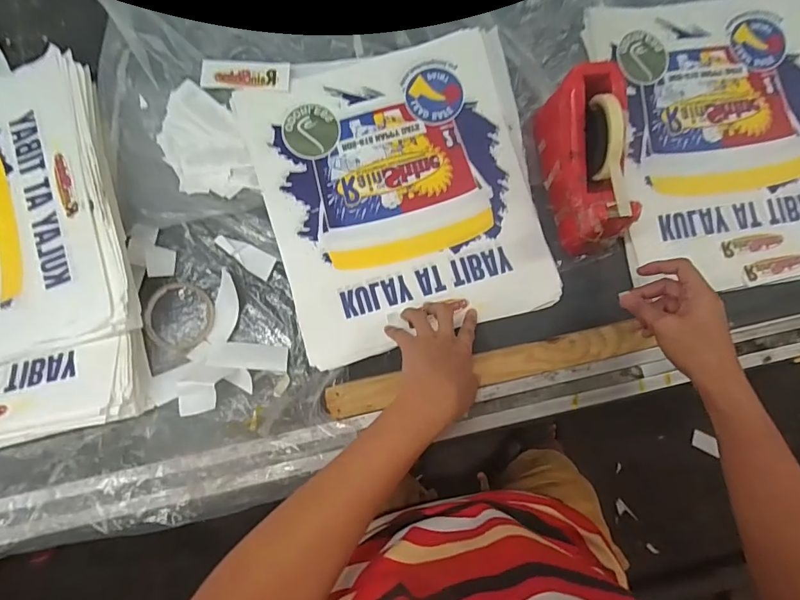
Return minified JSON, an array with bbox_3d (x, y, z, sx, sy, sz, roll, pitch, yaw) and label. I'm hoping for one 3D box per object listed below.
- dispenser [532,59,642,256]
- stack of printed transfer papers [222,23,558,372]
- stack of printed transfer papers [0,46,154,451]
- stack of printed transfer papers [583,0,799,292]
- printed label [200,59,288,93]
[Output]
[{"bbox_3d":[0.226,-0.169,0.548,0.074,0.106,0.205,-2,83,-2],"label":"dispenser"},{"bbox_3d":[0.003,-0.144,0.587,0.342,0.030,0.378,-15,83,-6],"label":"stack of printed transfer papers"},{"bbox_3d":[-0.522,-0.044,0.532,0.402,0.067,0.444,-13,84,-3],"label":"stack of printed transfer papers"},{"bbox_3d":[0.452,-0.233,0.610,0.359,0.027,0.414,-11,84,-3],"label":"stack of printed transfer papers"},{"bbox_3d":[-0.201,-0.295,0.597,0.112,0.007,0.041,4,87,-3],"label":"printed label"}]

